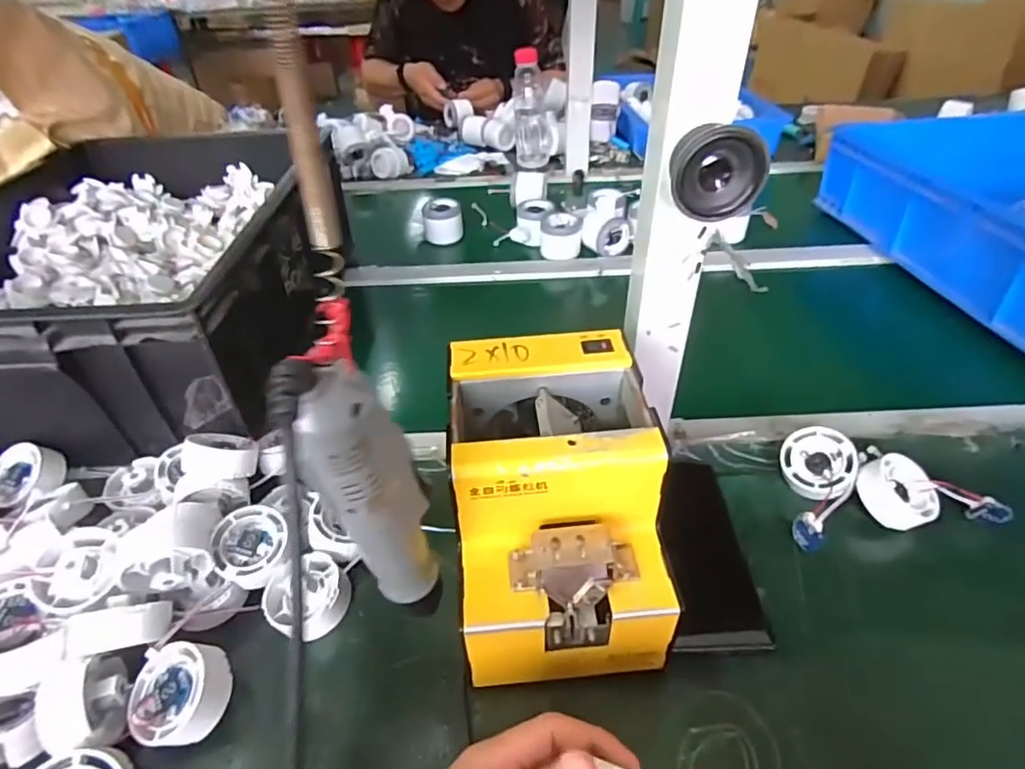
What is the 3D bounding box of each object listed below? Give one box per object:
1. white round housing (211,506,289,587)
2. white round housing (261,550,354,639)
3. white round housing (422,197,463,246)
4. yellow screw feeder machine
[{"bbox_3d":[-0.190,0.117,0.417,0.054,0.022,0.054,-1,60,1],"label":"white round housing"},{"bbox_3d":[-0.141,0.150,0.398,0.052,0.027,0.053,-1,40,1],"label":"white round housing"},{"bbox_3d":[-0.108,-0.253,0.886,0.061,0.055,0.061,-7,40,-6],"label":"white round housing"},{"bbox_3d":[0.028,0.080,0.382,0.120,0.148,0.175,-4,40,-2],"label":"yellow screw feeder machine"}]

